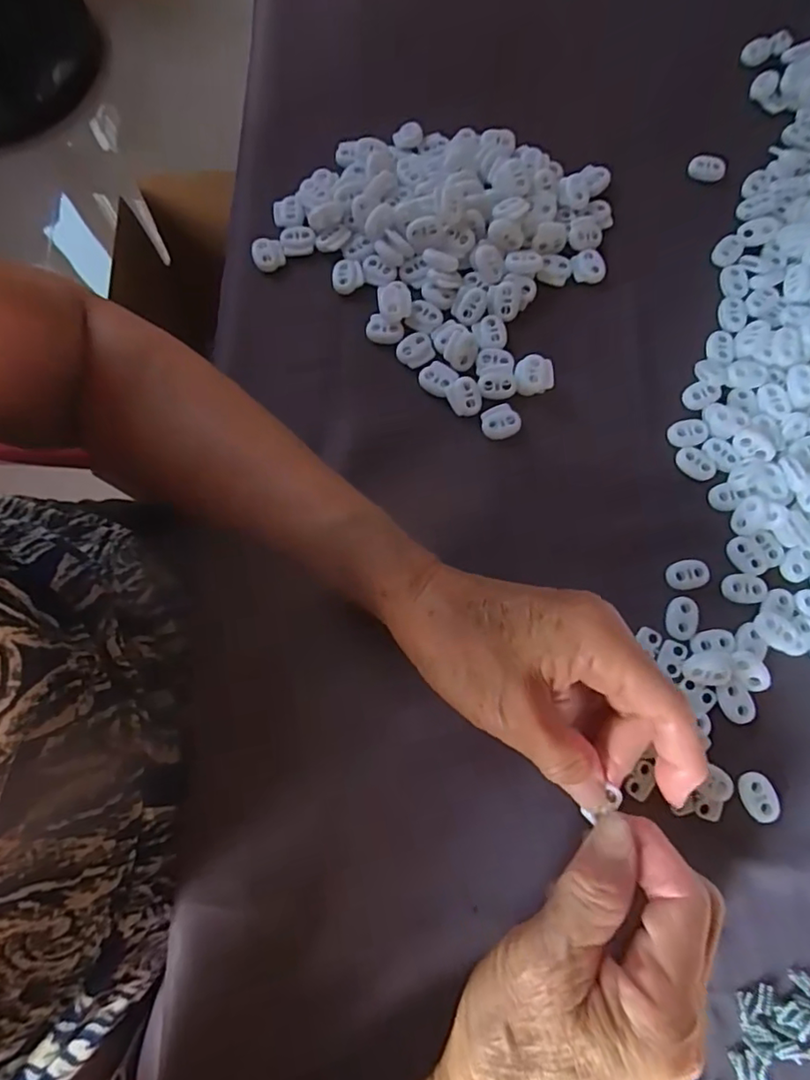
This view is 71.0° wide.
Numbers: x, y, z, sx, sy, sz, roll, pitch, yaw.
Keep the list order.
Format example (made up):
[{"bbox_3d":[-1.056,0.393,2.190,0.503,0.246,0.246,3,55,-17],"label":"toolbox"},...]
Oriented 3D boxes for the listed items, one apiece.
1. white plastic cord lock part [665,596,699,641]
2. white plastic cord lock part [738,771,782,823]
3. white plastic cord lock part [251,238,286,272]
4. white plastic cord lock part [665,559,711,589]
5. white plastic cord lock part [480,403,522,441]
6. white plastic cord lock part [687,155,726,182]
[{"bbox_3d":[0.145,0.041,0.296,0.016,0.004,0.023,14,77,3],"label":"white plastic cord lock part"},{"bbox_3d":[0.173,0.125,0.275,0.017,0.004,0.022,-21,77,-5],"label":"white plastic cord lock part"},{"bbox_3d":[-0.085,-0.177,0.353,0.019,0.007,0.020,0,76,0],"label":"white plastic cord lock part"},{"bbox_3d":[0.151,0.018,0.302,0.023,0.004,0.015,-13,76,-3],"label":"white plastic cord lock part"},{"bbox_3d":[0.055,-0.068,0.325,0.022,0.004,0.018,-14,77,-3],"label":"white plastic cord lock part"},{"bbox_3d":[0.196,-0.241,0.369,0.023,0.008,0.014,24,77,6],"label":"white plastic cord lock part"}]

